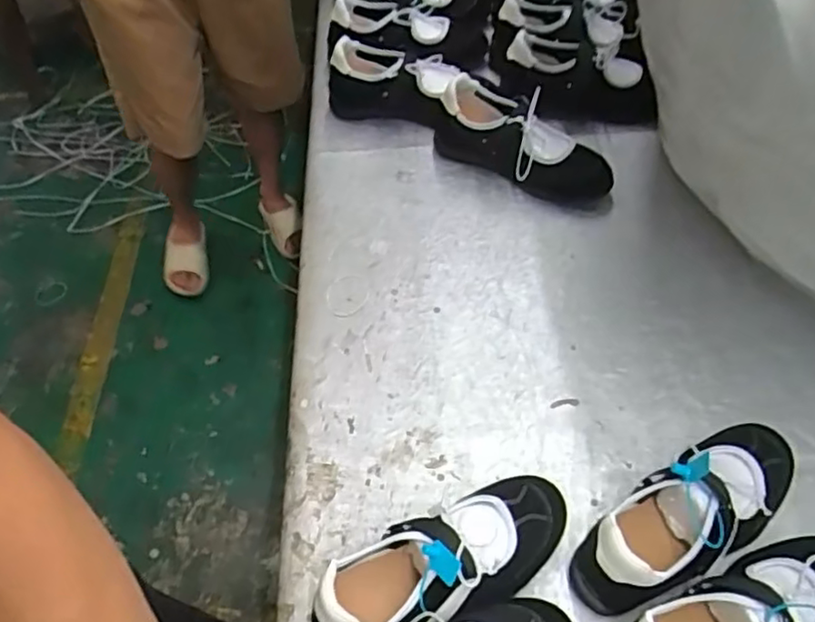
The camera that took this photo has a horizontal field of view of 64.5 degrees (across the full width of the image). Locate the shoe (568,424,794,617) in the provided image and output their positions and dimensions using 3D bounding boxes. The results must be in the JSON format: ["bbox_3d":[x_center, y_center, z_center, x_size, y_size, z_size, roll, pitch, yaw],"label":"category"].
[{"bbox_3d":[0.253,0.184,0.566,0.226,0.105,0.093,-30,59,-14],"label":"shoe"}]

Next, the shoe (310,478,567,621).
[{"bbox_3d":[0.036,0.222,0.559,0.244,0.107,0.094,-26,59,-13],"label":"shoe"}]

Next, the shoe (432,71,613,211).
[{"bbox_3d":[0.145,-0.218,0.847,0.254,0.092,0.078,30,64,22],"label":"shoe"}]

